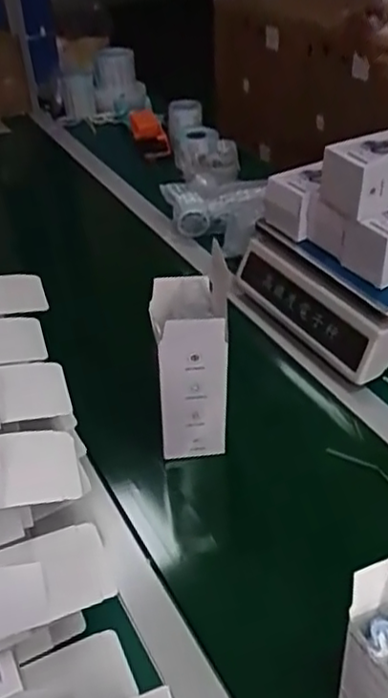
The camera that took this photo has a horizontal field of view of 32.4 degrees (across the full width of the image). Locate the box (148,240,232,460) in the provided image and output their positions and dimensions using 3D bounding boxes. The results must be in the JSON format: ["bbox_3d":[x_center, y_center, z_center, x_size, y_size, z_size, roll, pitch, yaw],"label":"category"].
[{"bbox_3d":[-0.001,0.012,0.733,0.079,0.214,0.083,-6,38,-3],"label":"box"}]

